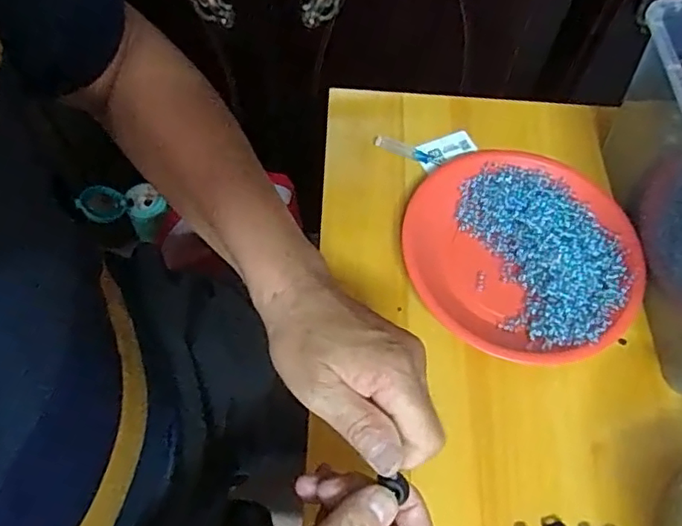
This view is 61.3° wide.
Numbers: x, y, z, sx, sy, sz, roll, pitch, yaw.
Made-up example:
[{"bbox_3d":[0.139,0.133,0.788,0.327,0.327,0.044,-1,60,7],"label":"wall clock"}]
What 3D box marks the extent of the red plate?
[{"bbox_3d":[0.154,-0.012,0.485,0.183,0.032,0.190,1,63,-3],"label":"red plate"}]

